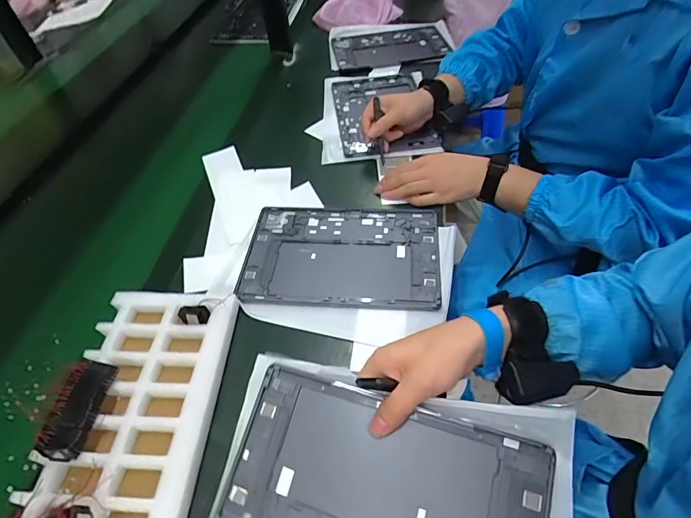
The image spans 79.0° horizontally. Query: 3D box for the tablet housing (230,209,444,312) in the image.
[{"bbox_3d":[-0.005,-0.009,0.556,0.250,0.007,0.166,1,49,9],"label":"tablet housing"}]

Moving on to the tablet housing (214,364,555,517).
[{"bbox_3d":[0.024,0.200,0.343,0.252,0.007,0.165,11,69,17],"label":"tablet housing"}]

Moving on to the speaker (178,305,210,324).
[{"bbox_3d":[-0.181,0.066,0.492,0.040,0.017,0.020,-2,47,24],"label":"speaker"}]

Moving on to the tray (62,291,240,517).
[{"bbox_3d":[-0.212,0.192,0.394,0.149,0.034,0.369,-2,48,6],"label":"tray"}]

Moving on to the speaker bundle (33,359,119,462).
[{"bbox_3d":[-0.258,0.145,0.409,0.034,0.033,0.090,2,49,9],"label":"speaker bundle"}]

